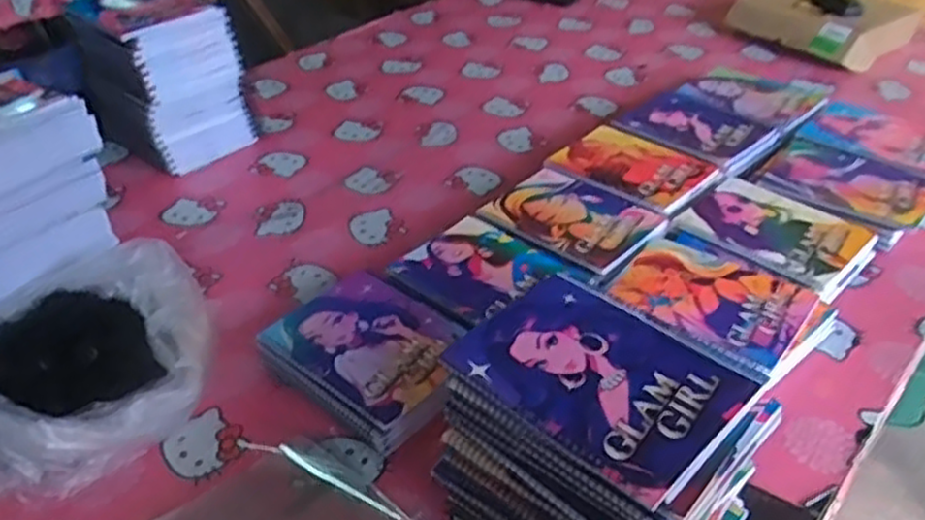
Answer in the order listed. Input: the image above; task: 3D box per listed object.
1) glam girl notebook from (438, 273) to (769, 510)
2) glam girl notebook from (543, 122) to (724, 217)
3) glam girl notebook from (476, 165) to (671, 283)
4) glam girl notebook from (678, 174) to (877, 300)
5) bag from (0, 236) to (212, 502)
[{"bbox_3d":[0.105,0.080,0.577,0.155,0.010,0.195,-32,47,-34],"label":"glam girl notebook"},{"bbox_3d":[0.244,-0.136,1.069,0.207,0.008,0.166,27,46,31],"label":"glam girl notebook"},{"bbox_3d":[0.138,-0.061,0.973,0.203,0.008,0.158,30,47,33],"label":"glam girl notebook"},{"bbox_3d":[0.385,-0.040,0.941,0.167,0.012,0.206,-32,47,-34],"label":"glam girl notebook"},{"bbox_3d":[-0.402,0.099,0.771,0.276,0.095,0.275,-18,41,-21],"label":"bag"}]

